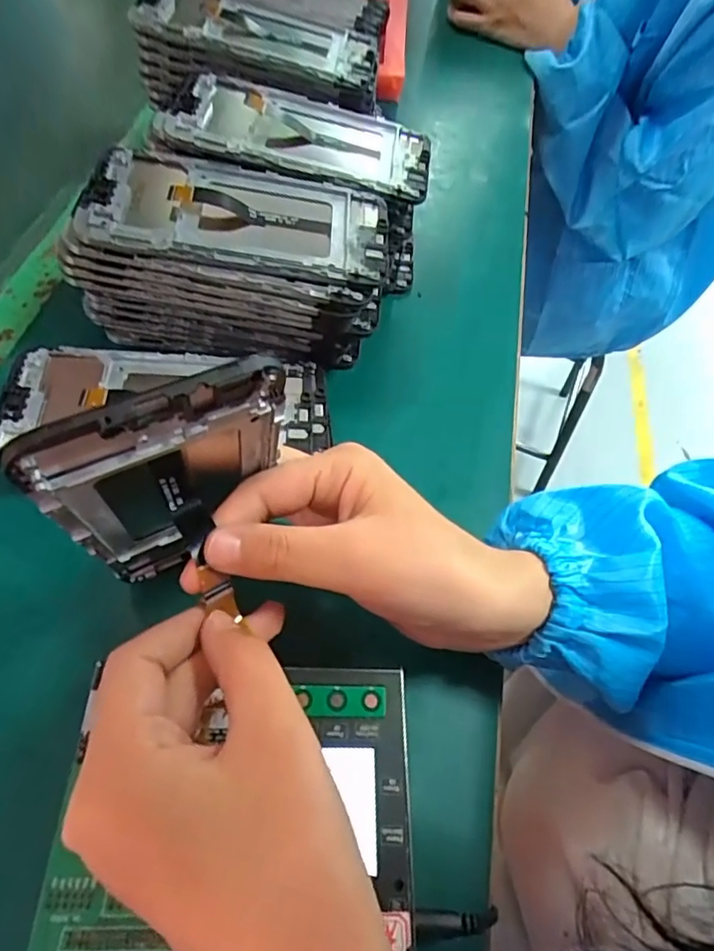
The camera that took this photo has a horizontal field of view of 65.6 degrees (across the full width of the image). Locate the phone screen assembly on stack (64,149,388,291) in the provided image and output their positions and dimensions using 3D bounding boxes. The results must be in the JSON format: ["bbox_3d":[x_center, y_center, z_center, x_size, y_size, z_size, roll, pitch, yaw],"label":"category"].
[{"bbox_3d":[-0.061,-0.142,0.300,0.155,0.010,0.076,6,60,-9],"label":"phone screen assembly on stack"}]

